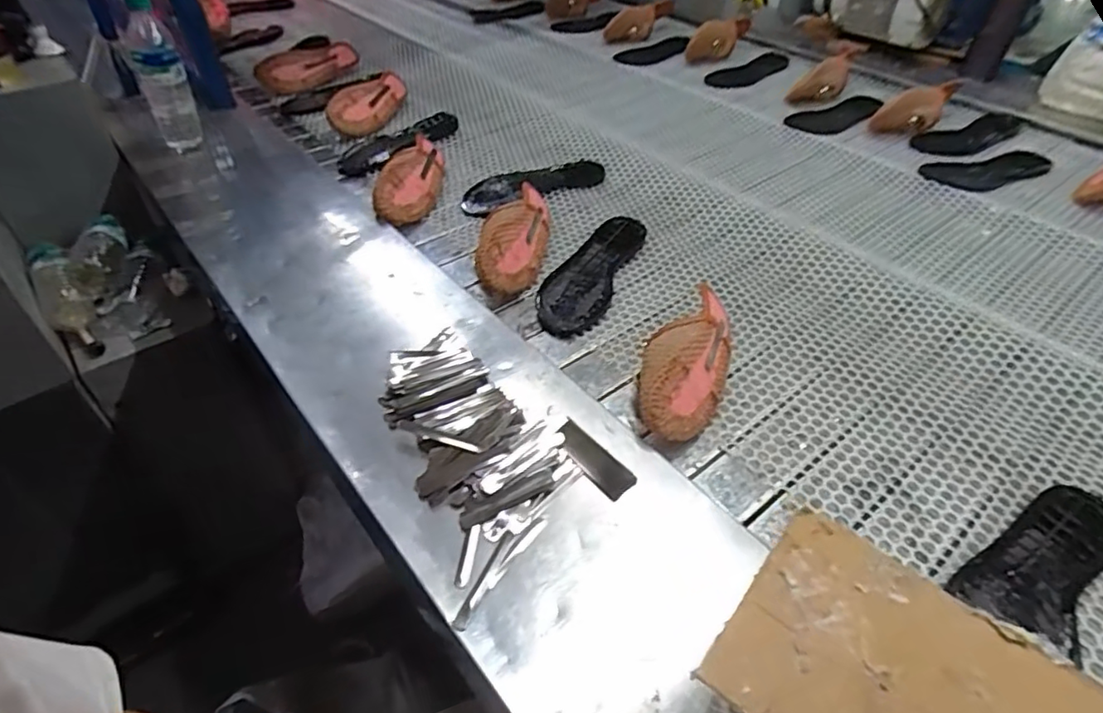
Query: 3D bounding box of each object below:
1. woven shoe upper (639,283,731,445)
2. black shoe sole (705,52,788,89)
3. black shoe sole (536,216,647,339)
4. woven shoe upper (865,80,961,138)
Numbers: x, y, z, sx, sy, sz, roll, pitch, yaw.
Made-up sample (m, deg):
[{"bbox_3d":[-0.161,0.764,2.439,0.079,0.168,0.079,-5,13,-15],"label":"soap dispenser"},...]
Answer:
[{"bbox_3d":[0.147,0.007,0.638,0.085,0.077,0.203,18,47,18],"label":"woven shoe upper"},{"bbox_3d":[0.443,-0.638,1.320,0.232,0.027,0.082,-27,50,-25],"label":"black shoe sole"},{"bbox_3d":[0.057,-0.118,0.803,0.089,0.026,0.249,21,48,20],"label":"black shoe sole"},{"bbox_3d":[0.686,-0.463,1.090,0.188,0.065,0.064,-25,46,2],"label":"woven shoe upper"}]

